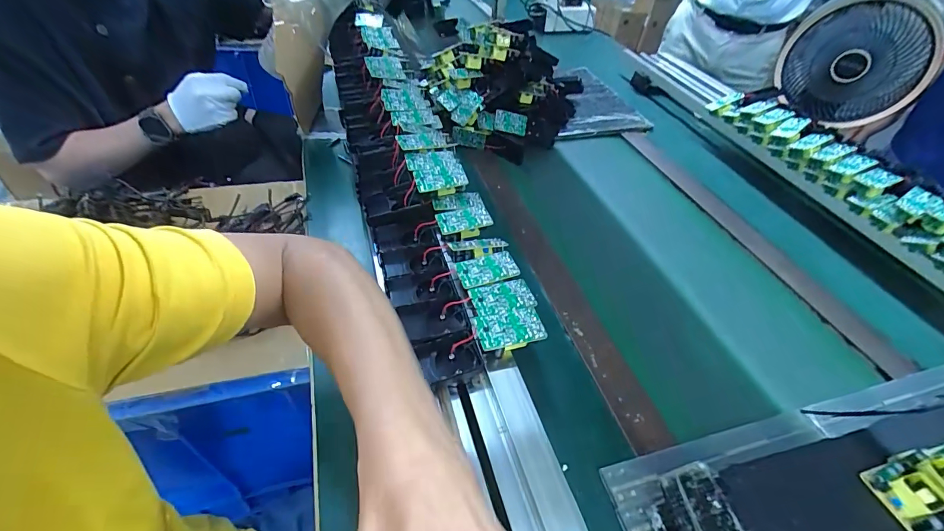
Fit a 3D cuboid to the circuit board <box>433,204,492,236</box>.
[{"bbox_3d":[-0.010,-0.055,0.494,0.063,0.010,0.036,-11,47,-18],"label":"circuit board"}]

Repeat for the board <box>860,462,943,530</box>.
[{"bbox_3d":[0.364,0.195,0.332,0.036,0.023,0.062,-7,46,-15],"label":"board"}]

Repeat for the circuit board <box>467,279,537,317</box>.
[{"bbox_3d":[0.031,0.033,0.412,0.064,0.007,0.037,-10,47,-17],"label":"circuit board"}]

